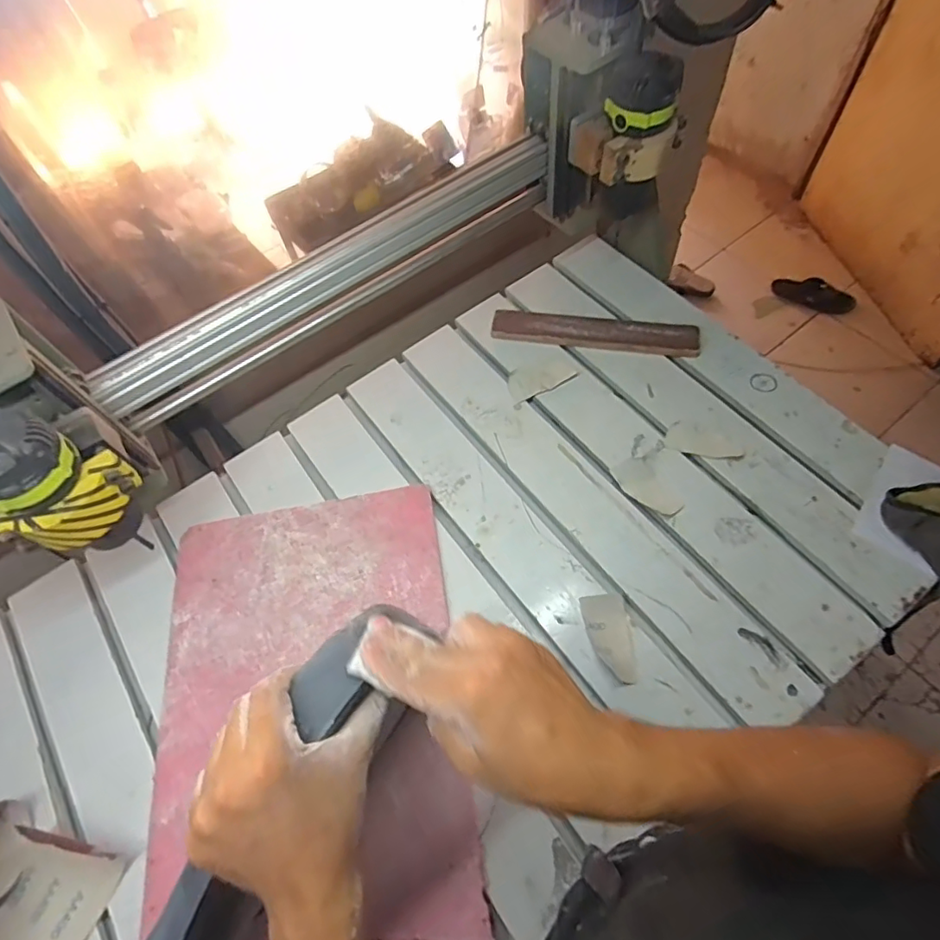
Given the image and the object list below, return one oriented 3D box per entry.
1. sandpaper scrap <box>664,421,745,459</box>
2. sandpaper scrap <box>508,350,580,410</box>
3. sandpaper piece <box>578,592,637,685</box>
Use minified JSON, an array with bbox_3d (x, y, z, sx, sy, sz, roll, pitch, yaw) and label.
[{"bbox_3d":[0.310,-0.038,0.735,0.100,0.014,0.043,14,63,12],"label":"sandpaper scrap"},{"bbox_3d":[0.099,-0.134,0.804,0.106,0.010,0.056,-32,64,-13],"label":"sandpaper scrap"},{"bbox_3d":[0.162,0.193,0.639,0.051,0.007,0.101,-9,61,-1],"label":"sandpaper piece"}]

